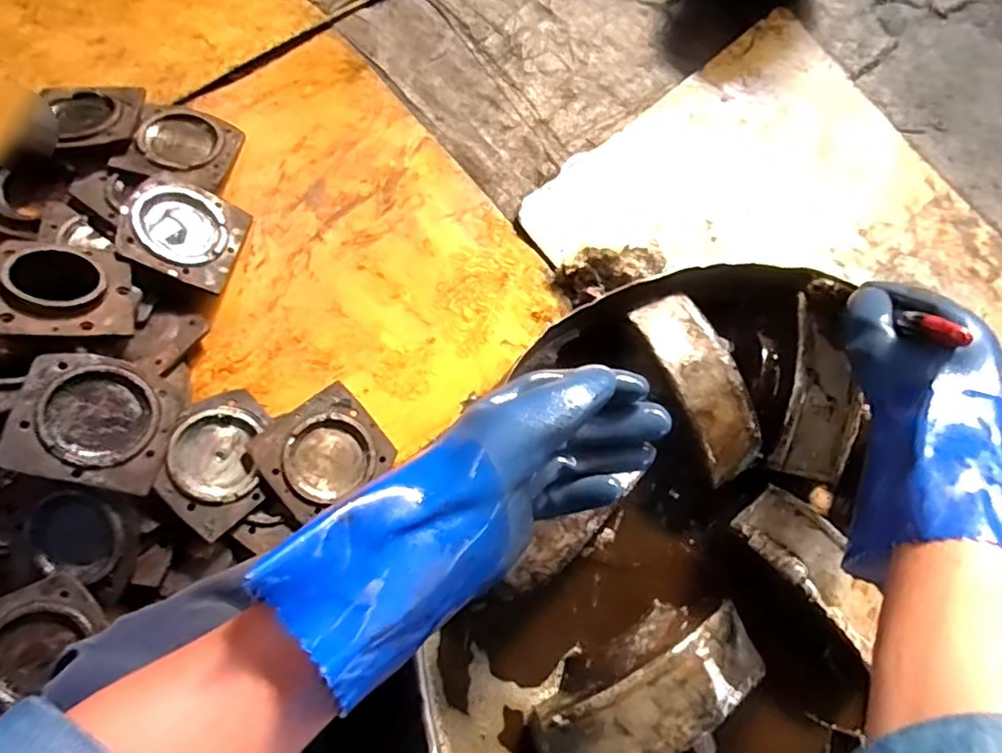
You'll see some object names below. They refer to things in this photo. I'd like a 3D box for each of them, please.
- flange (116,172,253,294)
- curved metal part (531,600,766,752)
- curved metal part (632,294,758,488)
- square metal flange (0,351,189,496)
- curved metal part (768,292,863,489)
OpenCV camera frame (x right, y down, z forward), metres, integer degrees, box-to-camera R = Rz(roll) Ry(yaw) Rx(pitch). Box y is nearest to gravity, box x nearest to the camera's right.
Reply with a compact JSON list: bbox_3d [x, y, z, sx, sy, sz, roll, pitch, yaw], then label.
[{"bbox_3d":[-0.475,-0.219,0.925,0.160,0.021,0.162,28,58,-29],"label":"flange"},{"bbox_3d":[0.113,0.240,0.463,0.181,0.055,0.071,-25,80,-12],"label":"curved metal part"},{"bbox_3d":[0.169,0.008,0.521,0.061,0.035,0.162,-25,80,-12],"label":"curved metal part"},{"bbox_3d":[-0.497,0.055,0.754,0.174,0.022,0.153,20,71,-23],"label":"square metal flange"},{"bbox_3d":[0.270,0.012,0.521,0.061,0.023,0.147,7,85,0],"label":"curved metal part"}]

